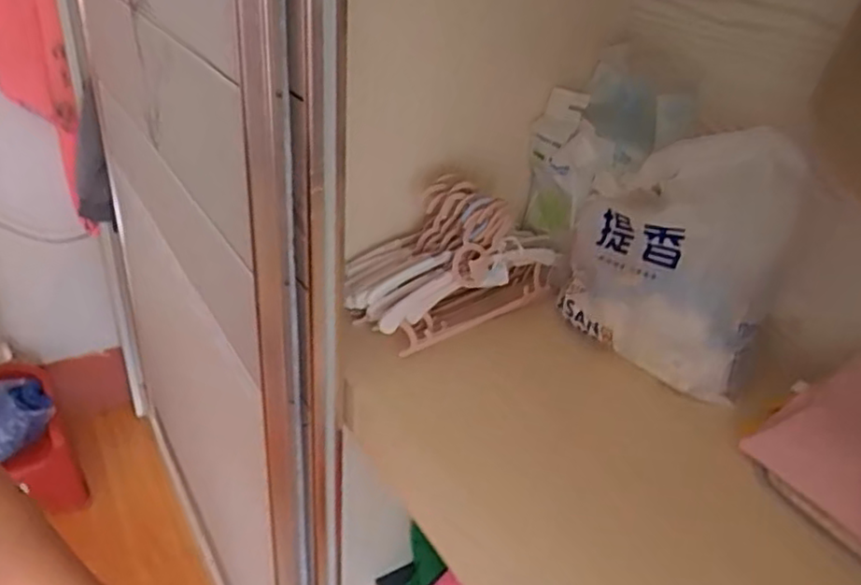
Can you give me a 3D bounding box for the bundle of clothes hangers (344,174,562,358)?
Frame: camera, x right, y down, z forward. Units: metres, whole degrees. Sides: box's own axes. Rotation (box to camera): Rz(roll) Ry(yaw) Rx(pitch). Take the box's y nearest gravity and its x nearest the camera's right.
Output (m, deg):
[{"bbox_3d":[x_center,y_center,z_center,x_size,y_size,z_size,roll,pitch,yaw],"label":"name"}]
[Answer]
[{"bbox_3d":[0.032,-0.053,0.851,0.290,0.165,0.127,-14,35,-28],"label":"bundle of clothes hangers"}]

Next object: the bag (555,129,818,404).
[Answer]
[{"bbox_3d":[0.265,-0.047,0.758,0.242,0.253,0.125,20,34,26],"label":"bag"}]

